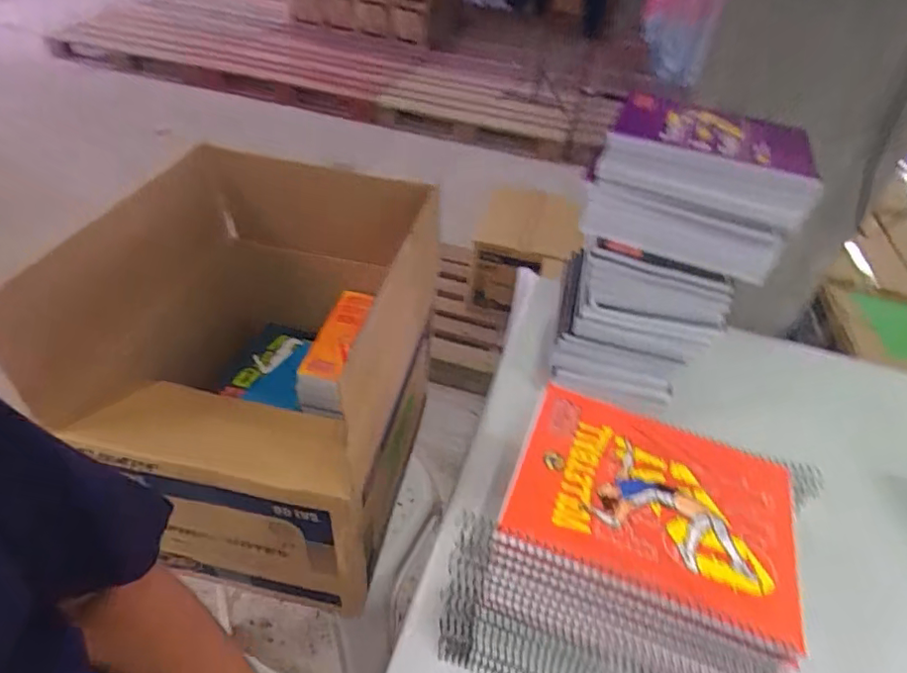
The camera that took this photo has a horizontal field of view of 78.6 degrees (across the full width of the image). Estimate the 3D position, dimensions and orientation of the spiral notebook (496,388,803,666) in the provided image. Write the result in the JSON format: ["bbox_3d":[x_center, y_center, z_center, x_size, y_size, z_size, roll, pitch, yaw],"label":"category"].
[{"bbox_3d":[0.145,0.119,0.402,0.195,0.014,0.140,18,44,14],"label":"spiral notebook"}]

